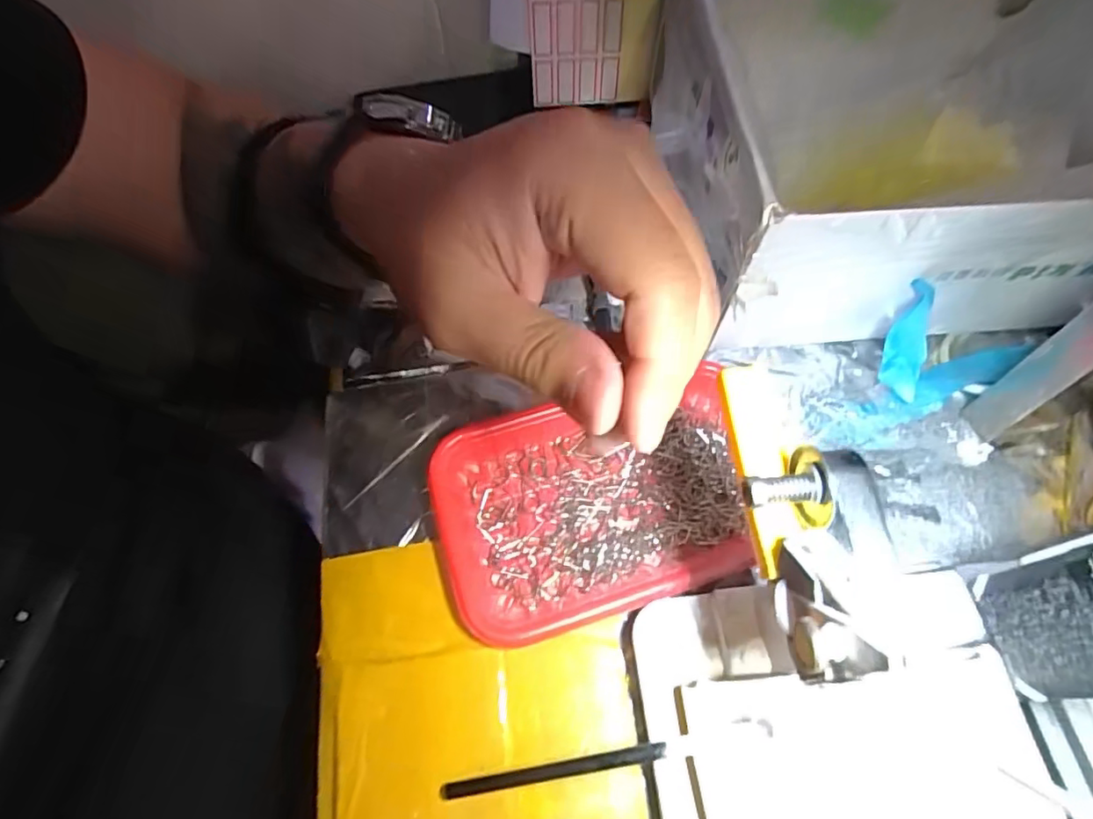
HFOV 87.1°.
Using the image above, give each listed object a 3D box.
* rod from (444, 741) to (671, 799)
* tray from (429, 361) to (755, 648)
[{"bbox_3d":[0.001,0.140,0.221,0.092,0.004,0.006,-18,64,12],"label":"rod"},{"bbox_3d":[0.026,0.044,0.278,0.157,0.017,0.103,-15,64,-5],"label":"tray"}]

